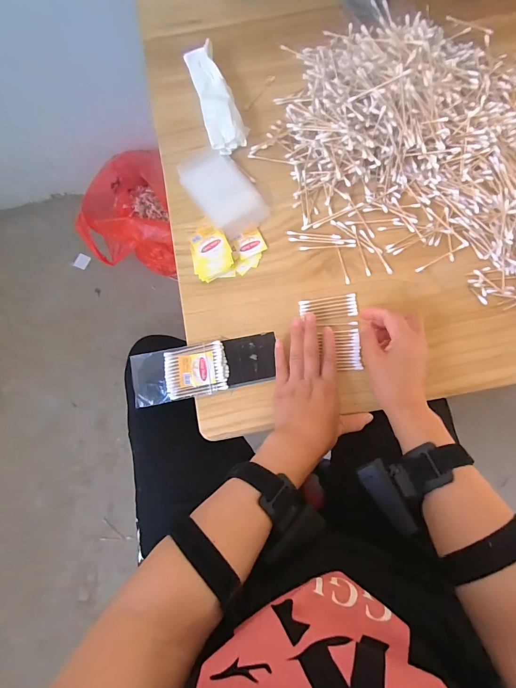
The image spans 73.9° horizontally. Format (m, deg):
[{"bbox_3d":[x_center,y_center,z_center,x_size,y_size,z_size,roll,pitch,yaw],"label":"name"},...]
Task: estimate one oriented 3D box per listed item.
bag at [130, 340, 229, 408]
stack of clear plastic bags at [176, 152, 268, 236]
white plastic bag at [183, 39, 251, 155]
[{"bbox_3d":[-0.095,0.035,0.420,0.114,0.010,0.064,-11,79,2],"label":"bag"},{"bbox_3d":[-0.049,-0.208,0.467,0.079,0.014,0.130,-35,79,-3],"label":"stack of clear plastic bags"},{"bbox_3d":[-0.058,-0.346,0.477,0.055,0.020,0.164,-17,79,1],"label":"white plastic bag"}]

